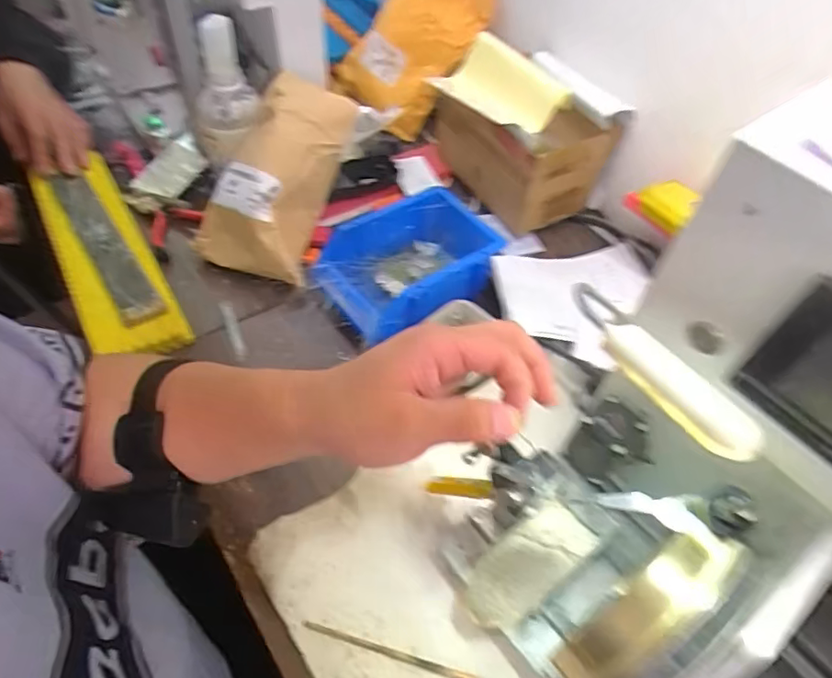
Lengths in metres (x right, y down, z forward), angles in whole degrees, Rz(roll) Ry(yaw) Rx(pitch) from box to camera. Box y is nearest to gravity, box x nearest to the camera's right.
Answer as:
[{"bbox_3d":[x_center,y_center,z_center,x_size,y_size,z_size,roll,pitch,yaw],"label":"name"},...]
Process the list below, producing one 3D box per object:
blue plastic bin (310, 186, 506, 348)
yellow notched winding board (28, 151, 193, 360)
[{"bbox_3d":[-0.010,-0.080,0.611,0.186,0.068,0.122,-27,59,-23],"label":"blue plastic bin"},{"bbox_3d":[-0.347,-0.095,0.615,0.089,0.026,0.312,-26,58,-22],"label":"yellow notched winding board"}]

